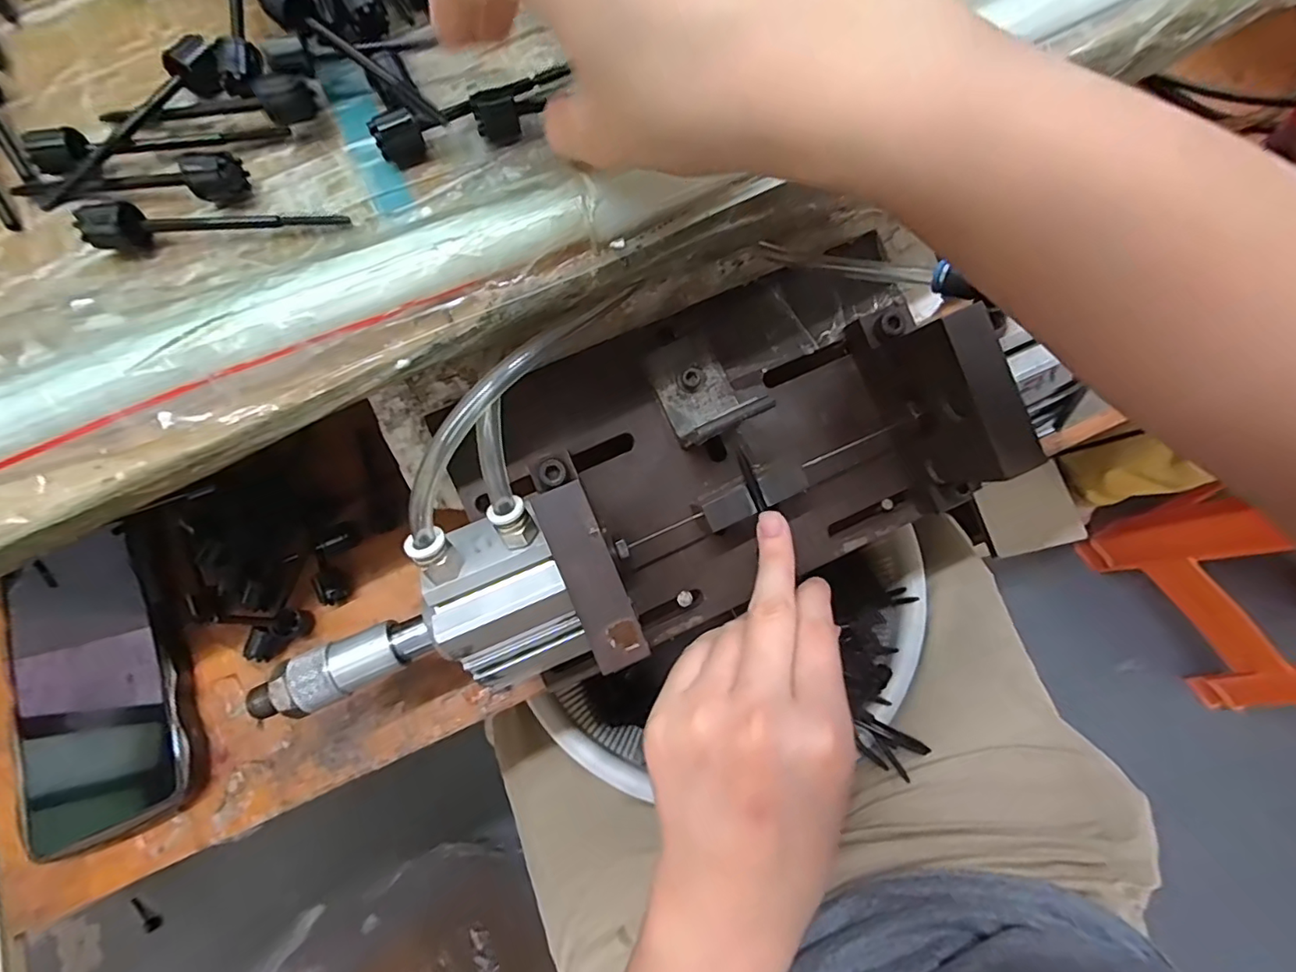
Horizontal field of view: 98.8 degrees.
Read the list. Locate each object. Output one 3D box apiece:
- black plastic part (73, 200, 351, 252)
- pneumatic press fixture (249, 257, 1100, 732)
[{"bbox_3d":[-0.153,-0.096,0.197,0.085,0.014,0.012,-9,73,-2],"label":"black plastic part"},{"bbox_3d":[-0.010,-0.007,0.260,0.323,0.102,0.151,-24,74,-6],"label":"pneumatic press fixture"}]

